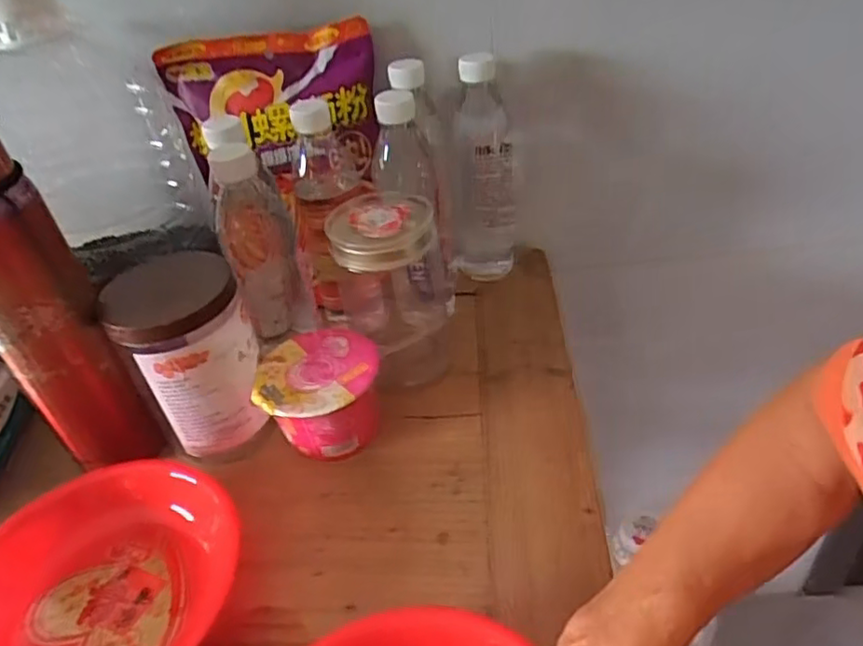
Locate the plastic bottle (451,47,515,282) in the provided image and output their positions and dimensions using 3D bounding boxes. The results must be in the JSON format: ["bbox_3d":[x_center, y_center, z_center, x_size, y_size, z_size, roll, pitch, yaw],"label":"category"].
[{"bbox_3d":[0.049,-0.151,0.638,0.056,0.227,0.064,6,41,16],"label":"plastic bottle"}]

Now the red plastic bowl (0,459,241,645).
[{"bbox_3d":[-0.228,0.178,0.435,0.163,0.050,0.193,26,50,34],"label":"red plastic bowl"}]

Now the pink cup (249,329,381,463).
[{"bbox_3d":[-0.090,0.060,0.532,0.095,0.070,0.098,-4,40,4],"label":"pink cup"}]

